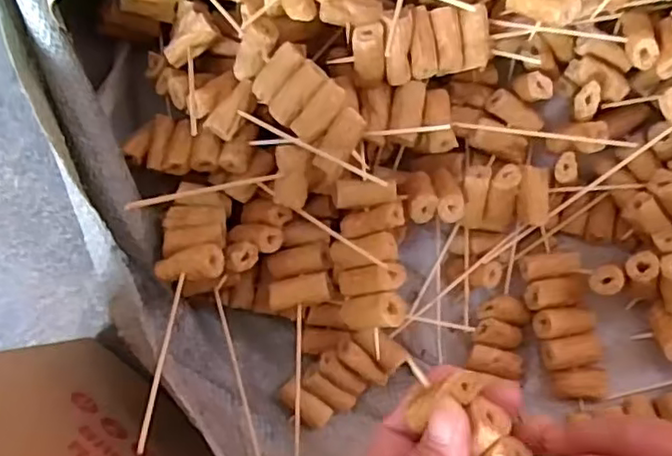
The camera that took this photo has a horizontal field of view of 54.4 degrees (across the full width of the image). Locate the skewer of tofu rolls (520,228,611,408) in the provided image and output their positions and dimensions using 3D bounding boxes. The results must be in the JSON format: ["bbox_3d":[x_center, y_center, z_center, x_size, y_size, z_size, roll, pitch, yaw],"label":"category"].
[{"bbox_3d":[0.151,0.060,0.431,0.040,0.020,0.107,-16,81,5],"label":"skewer of tofu rolls"}]

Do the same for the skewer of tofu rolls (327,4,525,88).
[{"bbox_3d":[0.054,-0.109,0.387,0.111,0.014,0.041,-11,110,-9],"label":"skewer of tofu rolls"}]

